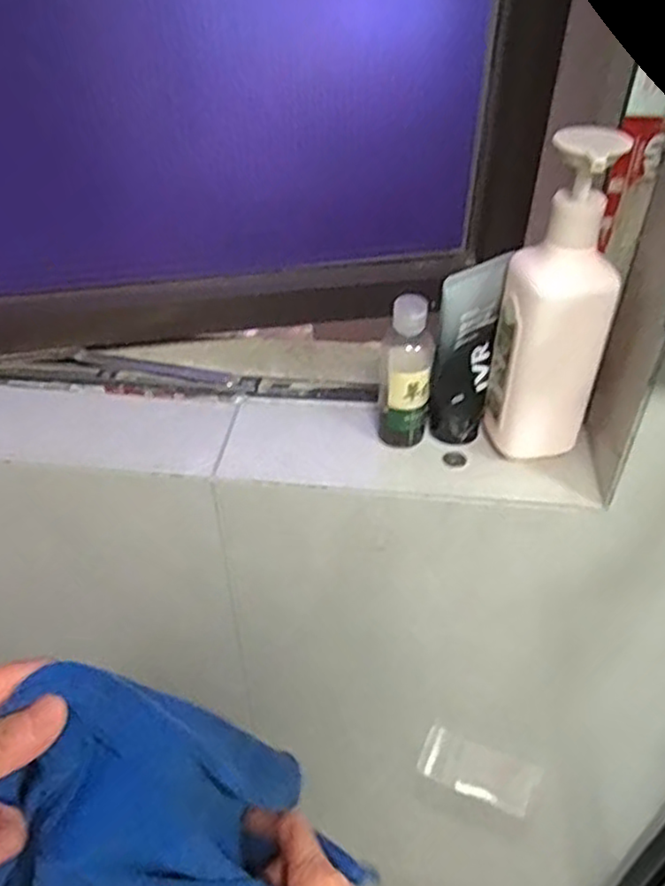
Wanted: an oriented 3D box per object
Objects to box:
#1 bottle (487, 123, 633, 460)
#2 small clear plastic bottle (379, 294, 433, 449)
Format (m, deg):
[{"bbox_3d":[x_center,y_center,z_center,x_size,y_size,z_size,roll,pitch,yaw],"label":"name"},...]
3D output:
[{"bbox_3d":[0.154,-0.091,0.465,0.064,0.224,0.047,-1,41,-1],"label":"bottle"},{"bbox_3d":[0.057,-0.055,0.532,0.036,0.127,0.043,2,41,2],"label":"small clear plastic bottle"}]

